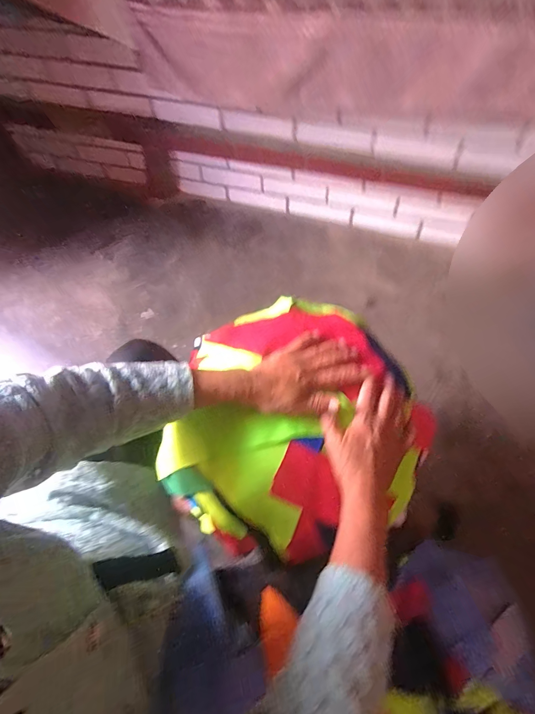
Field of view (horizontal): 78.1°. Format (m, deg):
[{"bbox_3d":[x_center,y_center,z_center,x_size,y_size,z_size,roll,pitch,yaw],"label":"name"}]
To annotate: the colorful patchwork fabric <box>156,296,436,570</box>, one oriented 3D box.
[{"bbox_3d":[0.049,0.073,0.453,0.345,0.084,0.359,0,64,1],"label":"colorful patchwork fabric"}]

